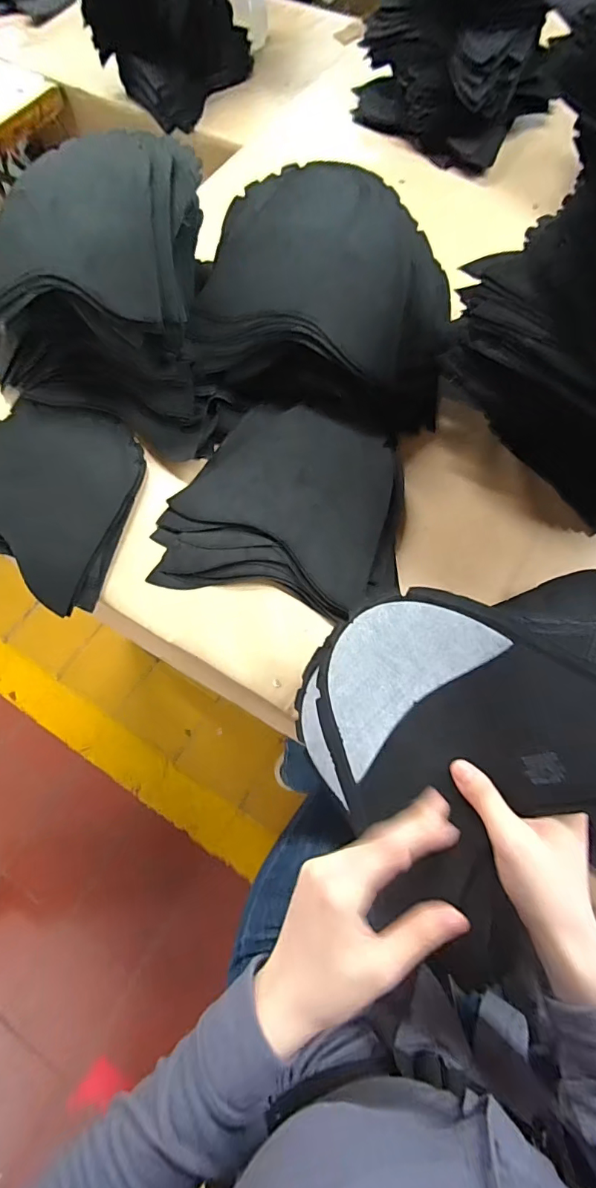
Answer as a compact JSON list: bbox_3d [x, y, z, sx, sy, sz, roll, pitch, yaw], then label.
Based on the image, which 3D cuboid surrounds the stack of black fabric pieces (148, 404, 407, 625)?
[{"bbox_3d":[-0.006,-0.114,0.560,0.273,0.038,0.264,13,70,6],"label":"stack of black fabric pieces"}]

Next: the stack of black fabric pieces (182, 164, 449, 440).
[{"bbox_3d":[0.038,-0.344,0.569,0.298,0.153,0.225,17,71,7],"label":"stack of black fabric pieces"}]

